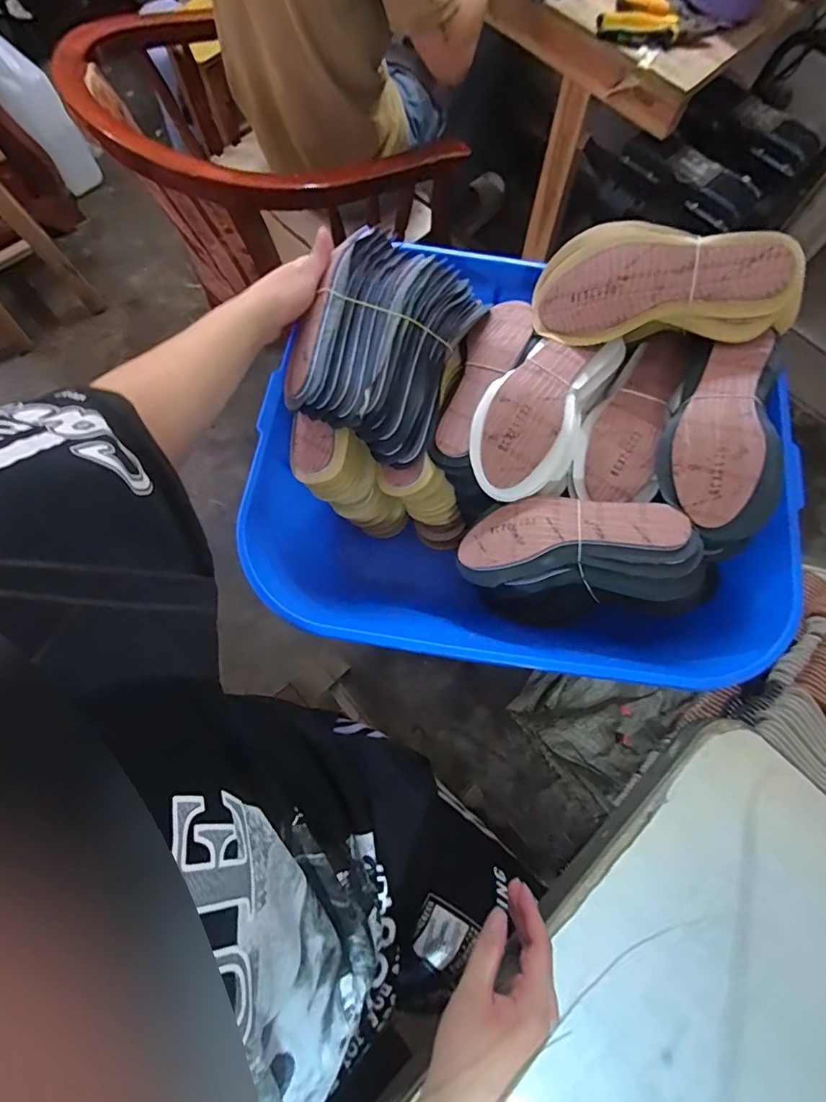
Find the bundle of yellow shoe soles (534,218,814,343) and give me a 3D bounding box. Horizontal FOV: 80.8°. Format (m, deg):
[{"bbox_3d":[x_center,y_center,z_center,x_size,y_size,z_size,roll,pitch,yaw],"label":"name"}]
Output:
[{"bbox_3d":[0.266,-0.283,0.526,0.254,0.065,0.106,7,115,14],"label":"bundle of yellow shoe soles"}]

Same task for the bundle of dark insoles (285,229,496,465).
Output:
[{"bbox_3d":[-0.033,-0.229,0.548,0.180,0.085,0.217,27,82,-15],"label":"bundle of dark insoles"}]

